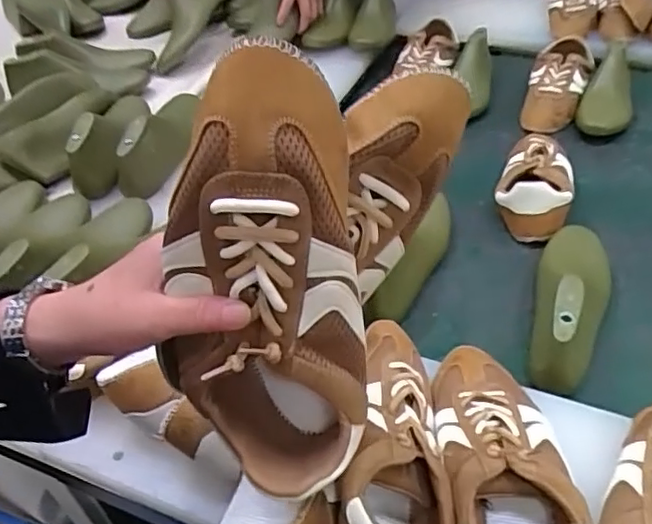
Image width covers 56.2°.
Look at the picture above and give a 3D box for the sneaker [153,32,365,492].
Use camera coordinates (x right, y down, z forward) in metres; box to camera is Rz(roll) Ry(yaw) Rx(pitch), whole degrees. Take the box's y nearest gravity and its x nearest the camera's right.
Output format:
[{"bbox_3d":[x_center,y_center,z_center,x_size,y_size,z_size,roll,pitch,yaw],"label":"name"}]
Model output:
[{"bbox_3d":[-0.031,0.015,0.340,0.103,0.249,0.074,6,28,12],"label":"sneaker"}]

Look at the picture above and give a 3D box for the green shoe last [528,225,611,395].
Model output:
[{"bbox_3d":[0.289,0.034,0.717,0.076,0.097,0.274,9,46,16],"label":"green shoe last"}]

